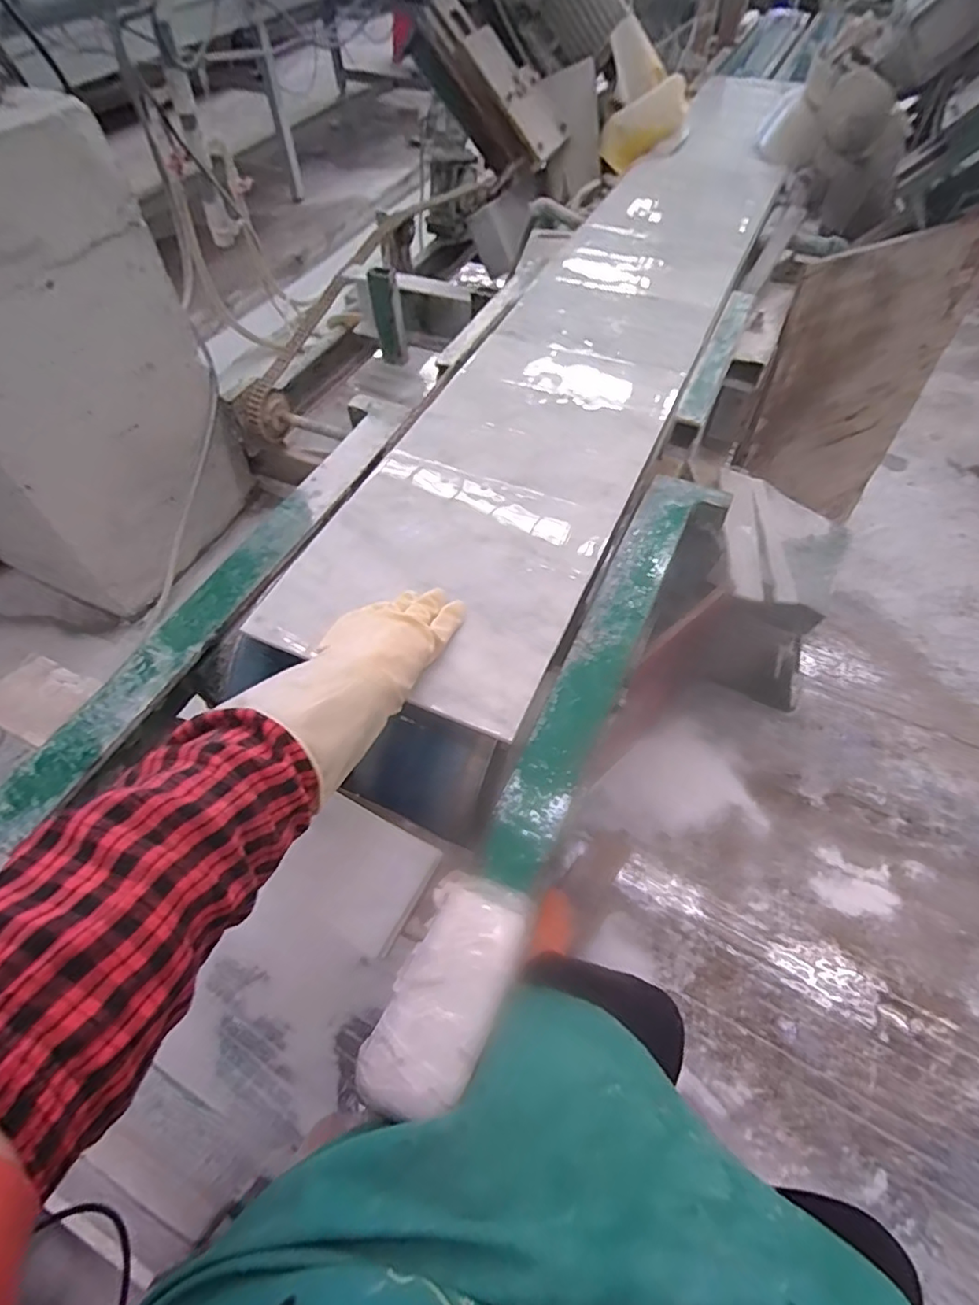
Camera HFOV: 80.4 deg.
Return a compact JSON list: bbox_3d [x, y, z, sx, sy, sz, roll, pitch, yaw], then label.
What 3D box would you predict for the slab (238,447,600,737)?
[{"bbox_3d":[-0.056,-0.082,0.624,0.301,0.018,0.281,22,63,15],"label":"slab"}]

